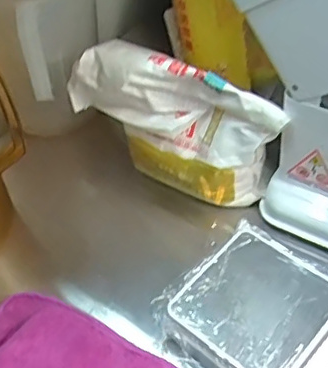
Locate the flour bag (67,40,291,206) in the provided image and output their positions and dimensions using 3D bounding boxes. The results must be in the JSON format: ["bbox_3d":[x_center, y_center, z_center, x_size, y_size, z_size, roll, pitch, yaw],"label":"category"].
[{"bbox_3d":[0.018,-0.083,0.749,0.284,0.187,0.078,22,54,24],"label":"flour bag"}]

